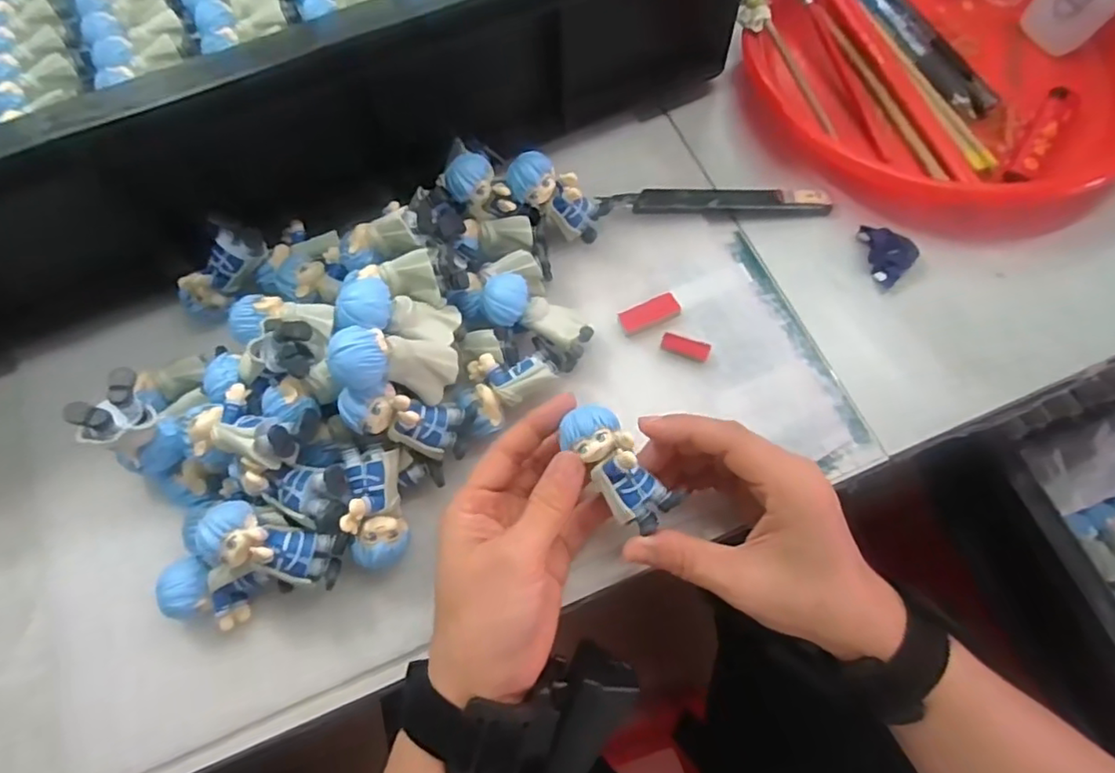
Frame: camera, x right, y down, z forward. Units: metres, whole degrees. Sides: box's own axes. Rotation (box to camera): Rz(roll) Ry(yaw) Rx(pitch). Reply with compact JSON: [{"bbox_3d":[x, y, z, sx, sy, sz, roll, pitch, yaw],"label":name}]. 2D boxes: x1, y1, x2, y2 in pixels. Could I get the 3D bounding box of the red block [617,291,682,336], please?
[{"bbox_3d":[0.054,-0.042,0.358,0.037,0.008,0.015,-22,70,-7],"label":"red block"}]

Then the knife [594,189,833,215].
[{"bbox_3d":[0.098,-0.114,0.381,0.138,0.010,0.013,-2,69,1],"label":"knife"}]

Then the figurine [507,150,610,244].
[{"bbox_3d":[0.004,-0.108,0.353,0.064,0.026,0.026,29,72,-38],"label":"figurine"}]

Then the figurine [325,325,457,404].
[{"bbox_3d":[-0.074,-0.010,0.282,0.059,0.021,0.026,13,70,-42],"label":"figurine"}]

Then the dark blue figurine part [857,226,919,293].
[{"bbox_3d":[0.199,-0.079,0.370,0.027,0.010,0.041,-11,69,-3],"label":"dark blue figurine part"}]

